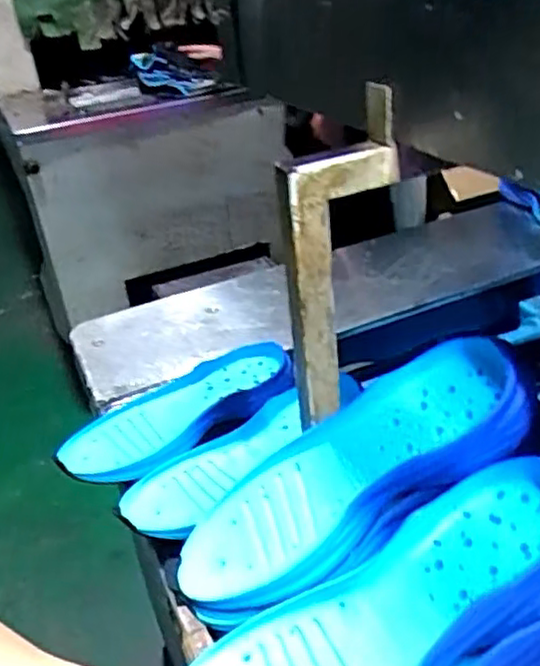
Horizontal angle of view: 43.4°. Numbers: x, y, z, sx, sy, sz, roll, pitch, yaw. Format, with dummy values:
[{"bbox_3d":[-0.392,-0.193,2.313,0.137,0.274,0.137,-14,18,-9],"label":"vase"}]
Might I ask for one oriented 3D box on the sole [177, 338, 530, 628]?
[{"bbox_3d":[0.051,0.098,0.468,0.266,0.031,0.108,-37,30,9],"label":"sole"}]

